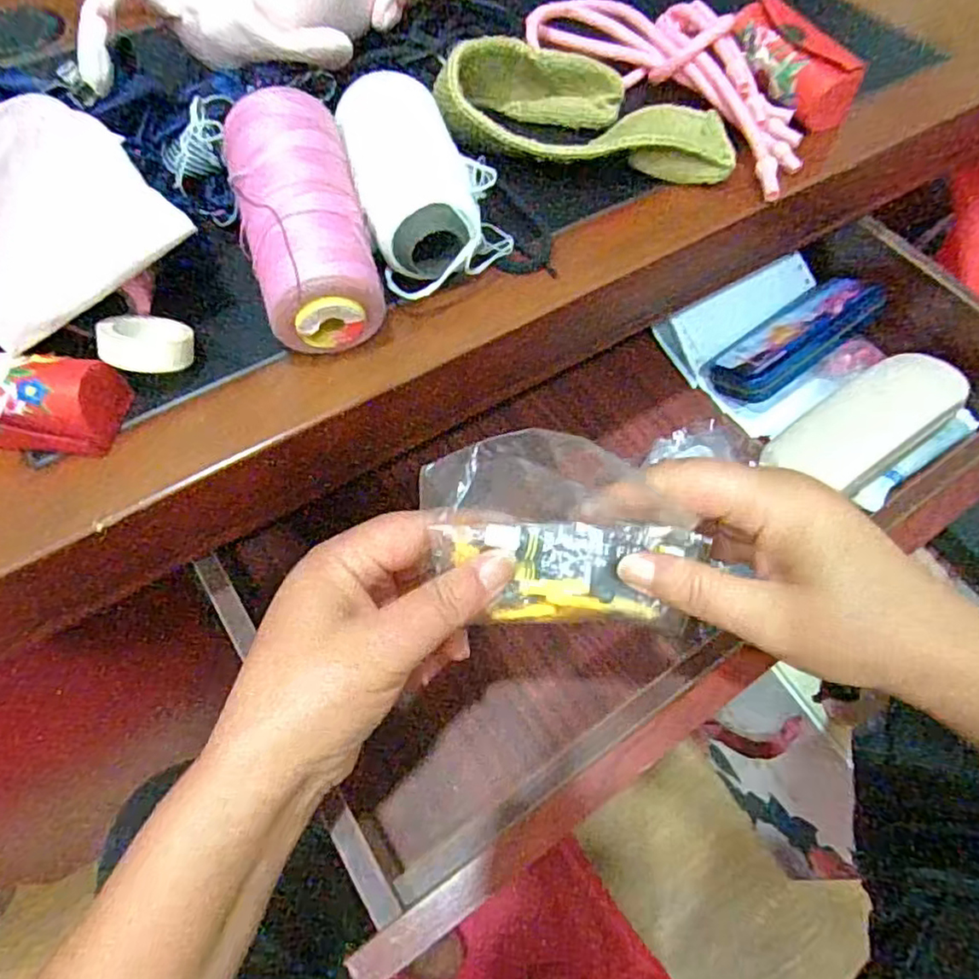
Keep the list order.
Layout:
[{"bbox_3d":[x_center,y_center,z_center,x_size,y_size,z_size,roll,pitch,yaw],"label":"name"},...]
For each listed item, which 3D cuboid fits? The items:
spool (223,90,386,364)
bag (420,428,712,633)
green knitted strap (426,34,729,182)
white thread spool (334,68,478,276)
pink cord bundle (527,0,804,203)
[{"bbox_3d":[-0.082,-0.121,0.281,0.052,0.043,0.121,-14,76,-8],"label":"spool"},{"bbox_3d":[0.031,0.017,0.268,0.111,0.013,0.080,1,102,-2],"label":"bag"},{"bbox_3d":[0.051,-0.200,0.345,0.150,0.045,0.068,3,60,1],"label":"green knitted strap"},{"bbox_3d":[-0.038,-0.143,0.310,0.050,0.043,0.111,-16,61,-9],"label":"white thread spool"},{"bbox_3d":[0.114,-0.241,0.371,0.092,0.021,0.184,-35,66,-19],"label":"pink cord bundle"}]

